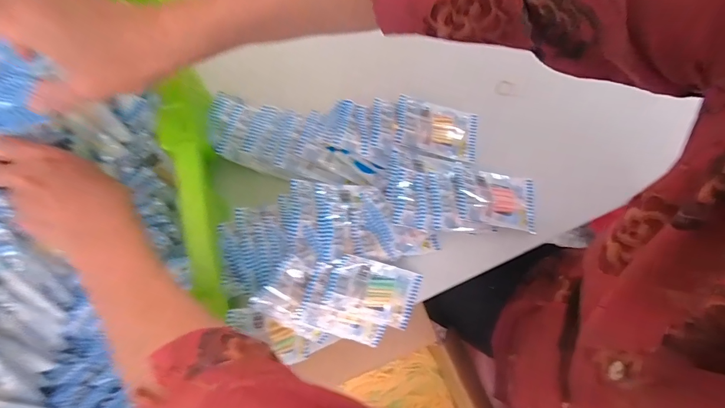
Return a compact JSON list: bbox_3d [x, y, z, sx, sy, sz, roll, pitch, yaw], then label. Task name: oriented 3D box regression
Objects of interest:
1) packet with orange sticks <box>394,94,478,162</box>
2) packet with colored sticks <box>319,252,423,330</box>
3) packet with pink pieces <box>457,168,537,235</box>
[{"bbox_3d":[0.091,-0.091,0.439,0.106,0.006,0.063,11,75,-17],"label":"packet with orange sticks"},{"bbox_3d":[0.014,0.096,0.401,0.104,0.005,0.063,22,84,-20],"label":"packet with colored sticks"},{"bbox_3d":[0.156,-0.008,0.420,0.102,0.011,0.065,11,66,-17],"label":"packet with pink pieces"}]

